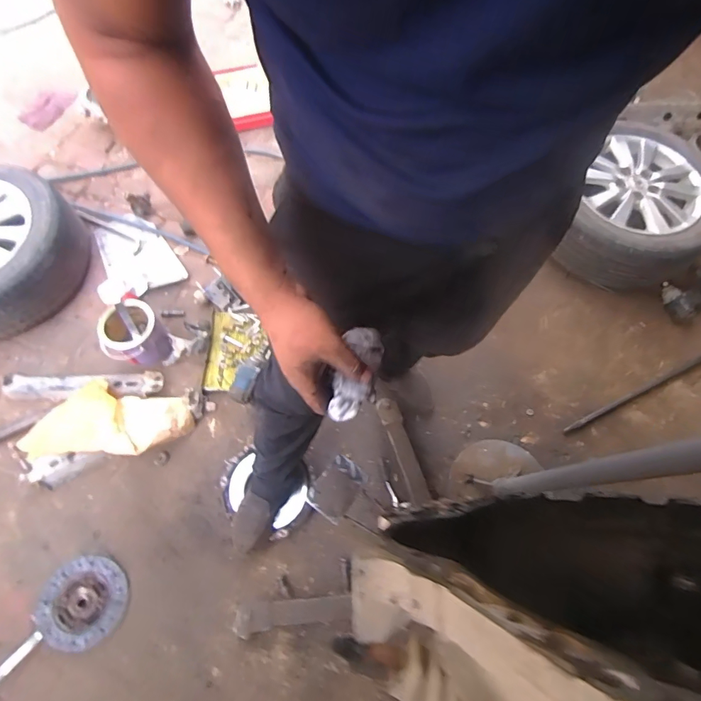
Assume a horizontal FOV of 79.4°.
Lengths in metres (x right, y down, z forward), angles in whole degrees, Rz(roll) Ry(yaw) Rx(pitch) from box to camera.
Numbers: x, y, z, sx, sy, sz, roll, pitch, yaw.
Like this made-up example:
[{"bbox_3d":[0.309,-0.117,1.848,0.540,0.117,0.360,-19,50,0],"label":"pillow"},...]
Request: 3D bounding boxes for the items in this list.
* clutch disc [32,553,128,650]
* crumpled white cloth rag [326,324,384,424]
[{"bbox_3d":[-0.628,0.593,0.996,0.180,0.014,0.186,7,67,-16],"label":"clutch disc"},{"bbox_3d":[0.007,0.023,0.467,0.051,0.043,0.107,17,66,7],"label":"crumpled white cloth rag"}]

